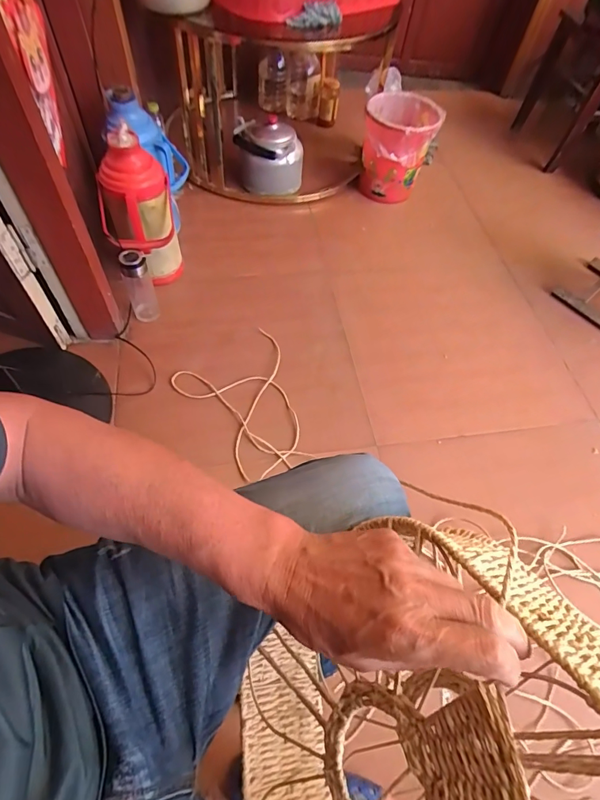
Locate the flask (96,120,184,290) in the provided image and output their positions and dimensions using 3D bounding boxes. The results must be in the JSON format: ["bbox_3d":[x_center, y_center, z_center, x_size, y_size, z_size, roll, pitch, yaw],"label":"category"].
[{"bbox_3d":[-0.396,-0.431,1.069,0.169,0.388,0.131,-17,61,-15],"label":"flask"}]

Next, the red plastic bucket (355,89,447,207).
[{"bbox_3d":[0.331,-0.862,1.460,0.236,0.251,0.245,13,58,3],"label":"red plastic bucket"}]

